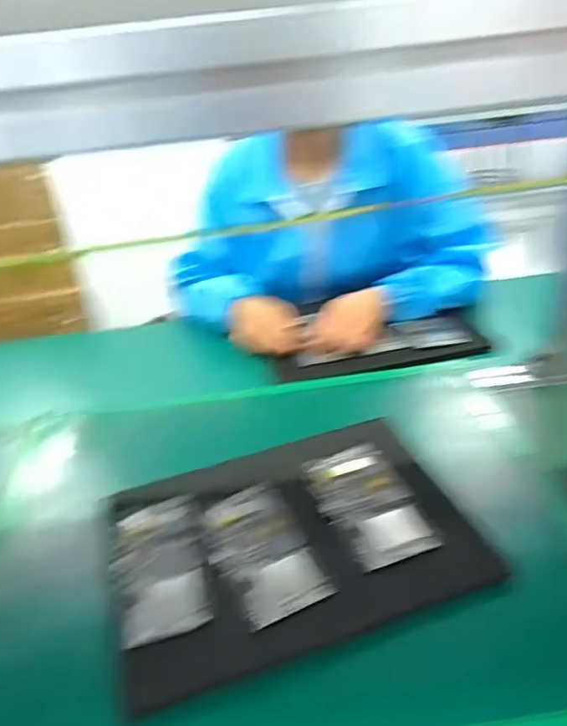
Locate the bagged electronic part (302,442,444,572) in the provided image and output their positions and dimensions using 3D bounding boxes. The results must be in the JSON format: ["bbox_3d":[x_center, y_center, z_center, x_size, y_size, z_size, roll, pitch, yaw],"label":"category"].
[{"bbox_3d":[0.085,0.141,0.605,0.090,0.013,0.147,-15,32,-13],"label":"bagged electronic part"}]

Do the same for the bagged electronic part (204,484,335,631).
[{"bbox_3d":[-0.023,0.178,0.569,0.087,0.008,0.153,-18,33,-18],"label":"bagged electronic part"}]

